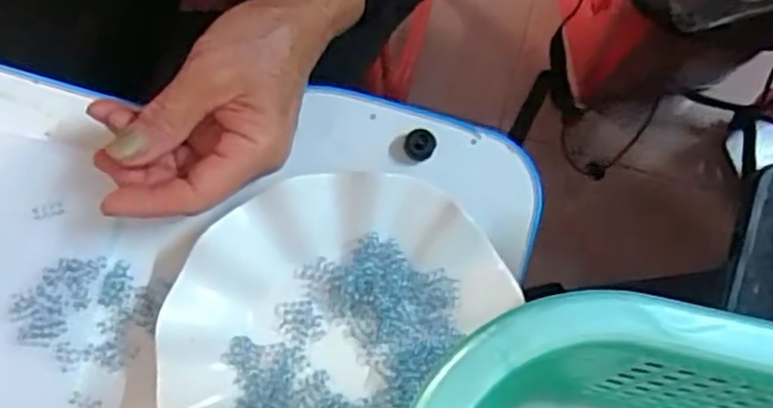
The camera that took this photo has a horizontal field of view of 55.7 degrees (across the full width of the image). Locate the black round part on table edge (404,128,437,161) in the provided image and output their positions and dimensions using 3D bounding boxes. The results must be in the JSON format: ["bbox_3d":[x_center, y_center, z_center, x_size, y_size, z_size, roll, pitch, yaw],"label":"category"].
[{"bbox_3d":[0.019,-0.032,0.407,0.017,0.011,0.017,0,81,0],"label":"black round part on table edge"}]

